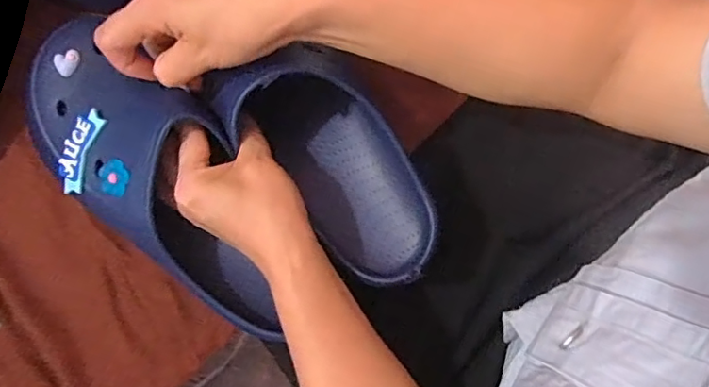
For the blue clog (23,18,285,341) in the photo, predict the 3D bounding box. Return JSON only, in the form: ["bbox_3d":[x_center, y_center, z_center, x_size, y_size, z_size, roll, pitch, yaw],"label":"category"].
[{"bbox_3d":[-0.140,-0.006,0.396,0.114,0.068,0.260,-38,93,-7],"label":"blue clog"}]

